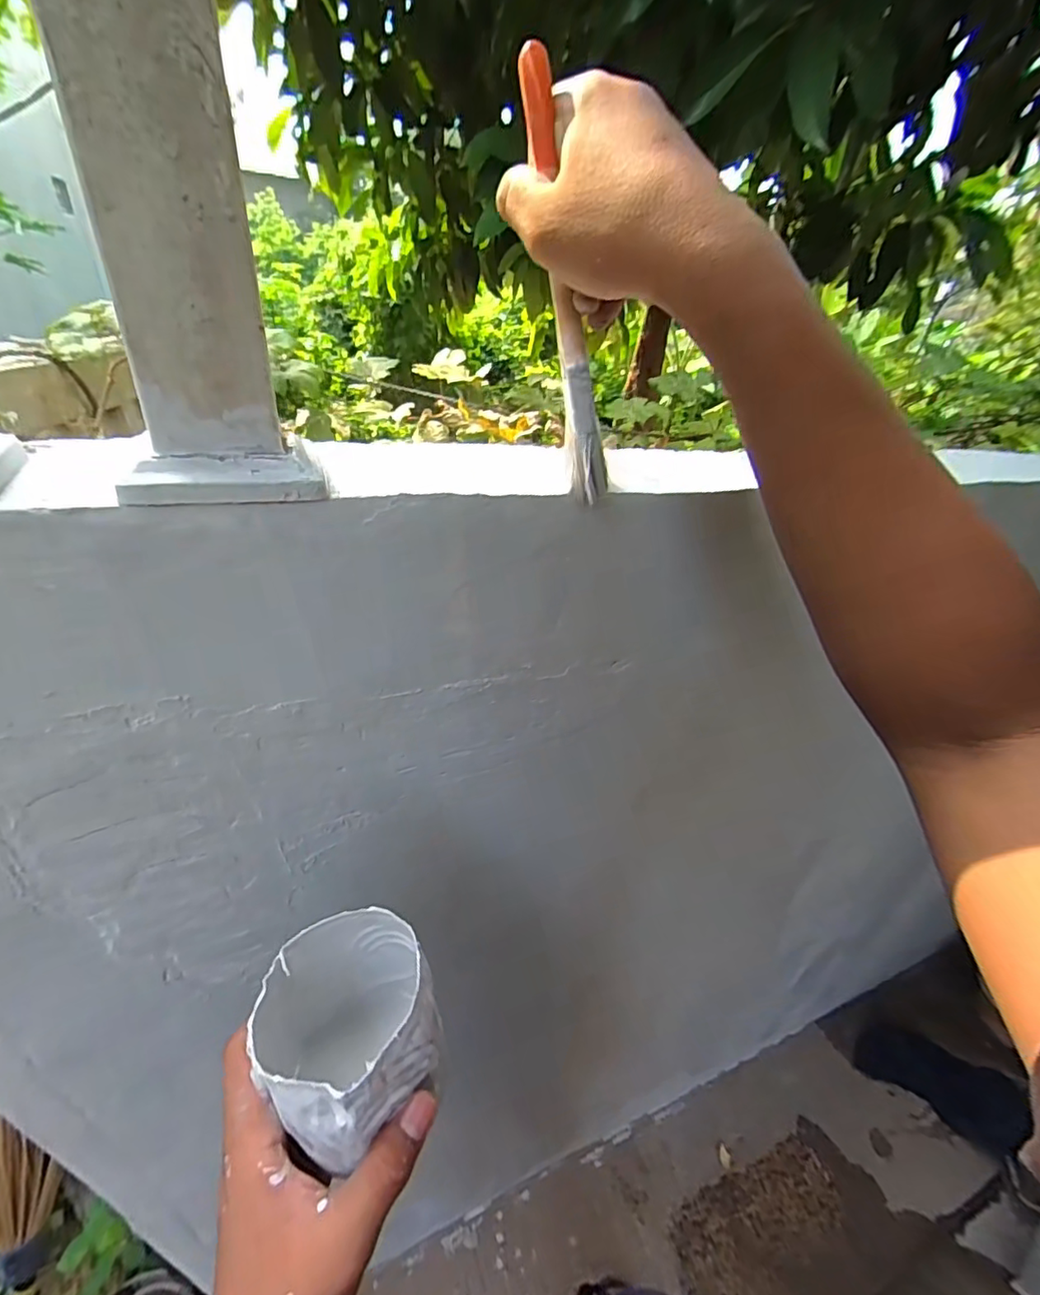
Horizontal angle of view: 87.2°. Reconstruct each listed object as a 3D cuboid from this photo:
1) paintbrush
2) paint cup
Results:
[{"bbox_3d":[0.025,-0.175,0.293,0.024,0.204,0.026,-17,35,-3],"label":"paintbrush"},{"bbox_3d":[-0.087,0.207,0.289,0.075,0.099,0.087,-15,38,-29],"label":"paint cup"}]

